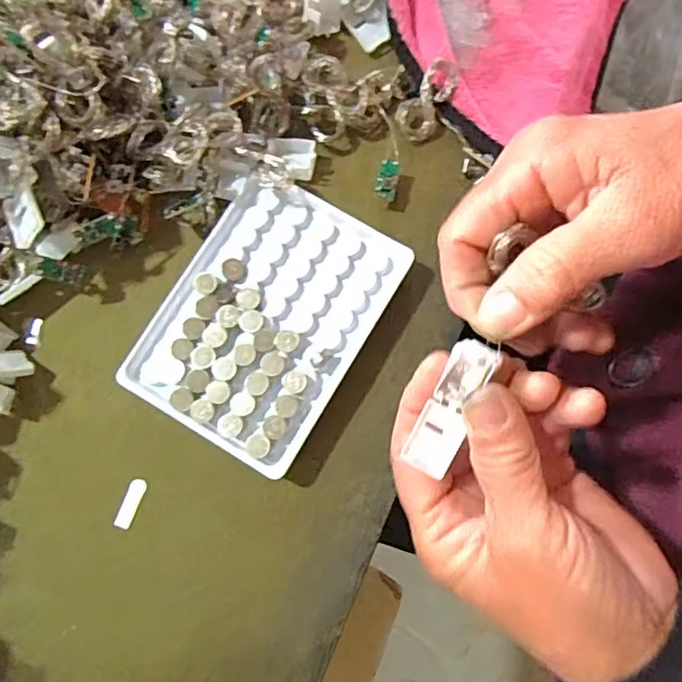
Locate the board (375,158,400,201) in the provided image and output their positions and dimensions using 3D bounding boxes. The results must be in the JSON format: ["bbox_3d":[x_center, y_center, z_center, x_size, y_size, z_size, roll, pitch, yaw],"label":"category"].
[{"bbox_3d":[0.025,-0.085,0.298,0.010,0.004,0.021,14,80,2],"label":"board"}]

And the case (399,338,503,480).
[{"bbox_3d":[0.044,0.026,0.229,0.018,0.007,0.055,24,99,4],"label":"case"}]

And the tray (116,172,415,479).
[{"bbox_3d":[-0.037,-0.012,0.286,0.096,0.020,0.129,30,81,5],"label":"tray"}]

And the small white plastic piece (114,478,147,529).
[{"bbox_3d":[-0.102,0.079,0.280,0.008,0.004,0.023,20,80,3],"label":"small white plastic piece"}]

